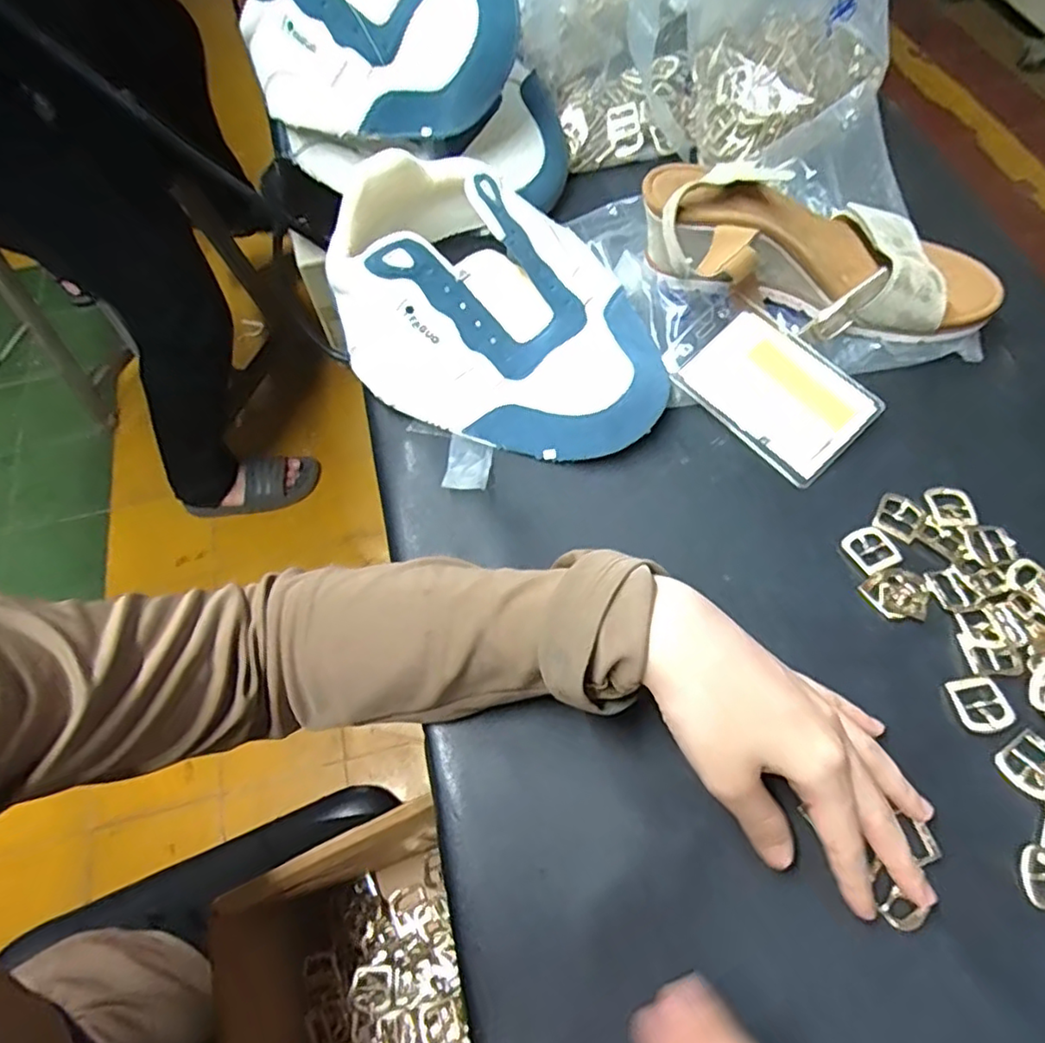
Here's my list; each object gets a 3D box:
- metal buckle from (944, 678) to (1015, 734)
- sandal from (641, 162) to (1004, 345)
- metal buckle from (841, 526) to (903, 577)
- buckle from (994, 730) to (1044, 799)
[{"bbox_3d":[0.236,0.094,0.329,0.025,0.004,0.027,-10,62,-3],"label":"metal buckle"},{"bbox_3d":[0.196,-0.185,0.431,0.231,0.064,0.124,13,63,8],"label":"sandal"},{"bbox_3d":[0.202,0.016,0.370,0.025,0.004,0.027,-27,65,-12],"label":"metal buckle"},{"bbox_3d":[0.250,0.120,0.314,0.028,0.004,0.024,-32,66,-14],"label":"buckle"}]

